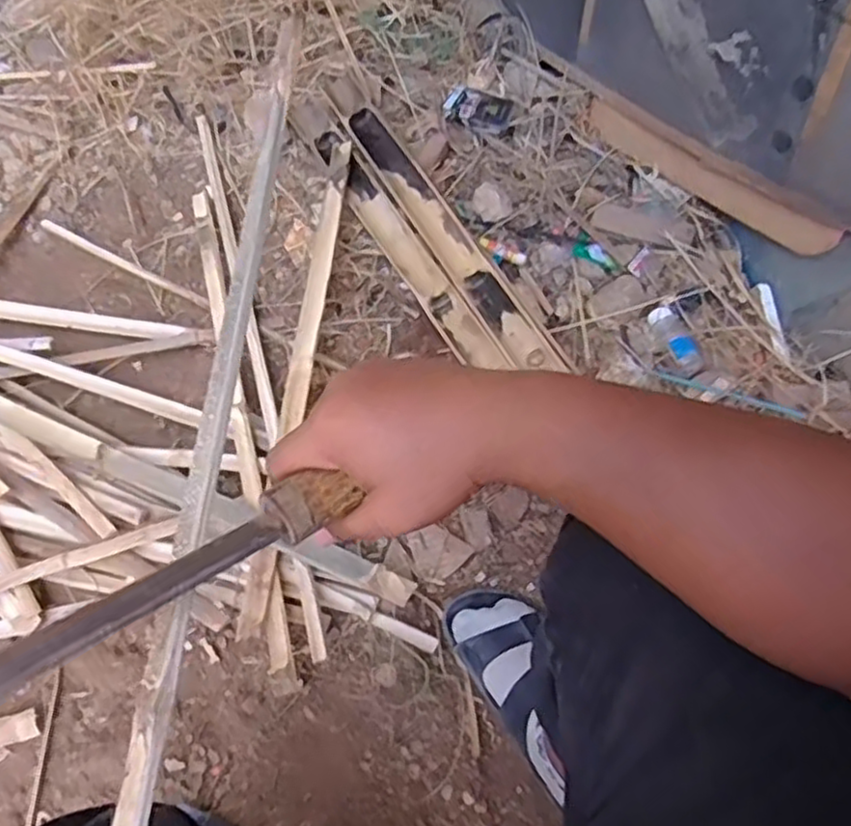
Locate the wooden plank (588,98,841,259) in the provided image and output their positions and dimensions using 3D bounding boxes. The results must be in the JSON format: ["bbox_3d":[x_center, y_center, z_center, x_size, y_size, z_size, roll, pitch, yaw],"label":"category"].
[{"bbox_3d":[0.365,-0.329,0.962,0.023,0.056,0.417,-32,54,-12],"label":"wooden plank"}]

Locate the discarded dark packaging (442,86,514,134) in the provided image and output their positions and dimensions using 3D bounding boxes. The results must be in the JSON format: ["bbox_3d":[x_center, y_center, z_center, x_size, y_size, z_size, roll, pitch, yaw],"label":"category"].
[{"bbox_3d":[0.081,-0.471,1.107,0.101,0.022,0.060,15,66,10],"label":"discarded dark packaging"}]

